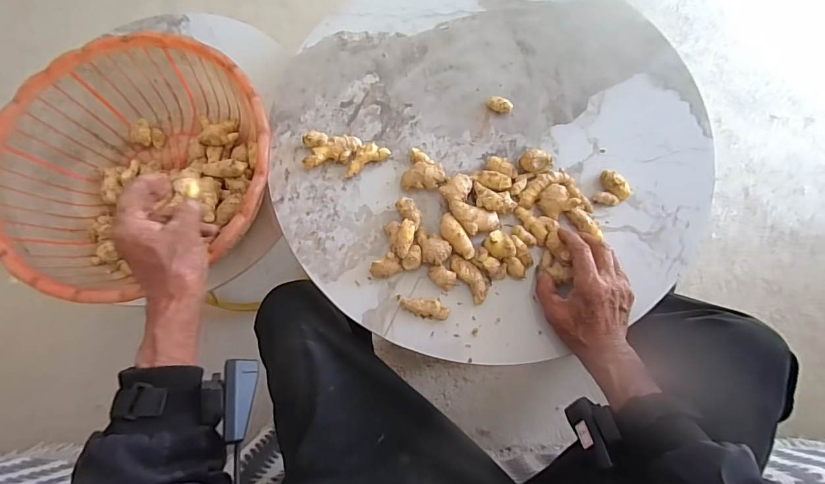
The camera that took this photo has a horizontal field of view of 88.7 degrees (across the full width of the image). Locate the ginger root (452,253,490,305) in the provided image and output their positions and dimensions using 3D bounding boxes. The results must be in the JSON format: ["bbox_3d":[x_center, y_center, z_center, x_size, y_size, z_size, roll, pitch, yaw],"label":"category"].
[{"bbox_3d":[0.069,0.041,0.502,0.026,0.018,0.063,-34,78,-7],"label":"ginger root"}]

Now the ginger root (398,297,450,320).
[{"bbox_3d":[0.014,0.079,0.499,0.059,0.014,0.022,4,76,2],"label":"ginger root"}]

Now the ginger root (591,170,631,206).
[{"bbox_3d":[0.249,-0.064,0.524,0.040,0.021,0.041,0,76,1],"label":"ginger root"}]

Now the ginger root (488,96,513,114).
[{"bbox_3d":[0.117,-0.182,0.564,0.032,0.015,0.019,35,79,9],"label":"ginger root"}]

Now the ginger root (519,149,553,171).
[{"bbox_3d":[0.155,-0.099,0.531,0.037,0.030,0.025,-11,76,-2],"label":"ginger root"}]

